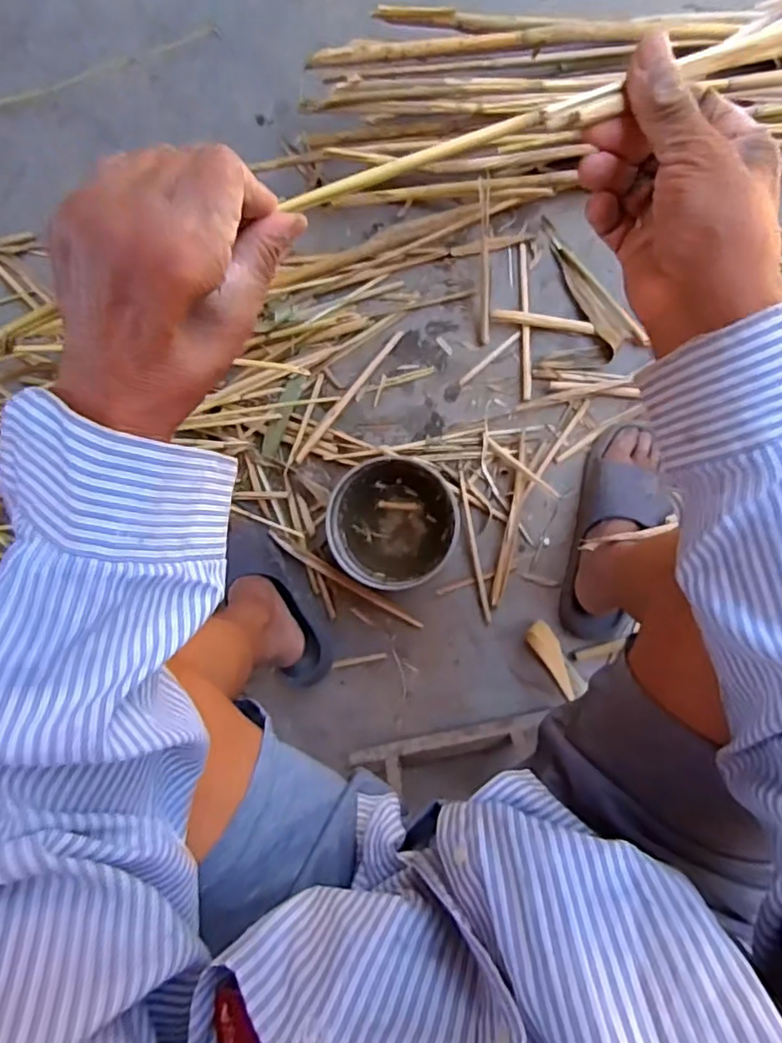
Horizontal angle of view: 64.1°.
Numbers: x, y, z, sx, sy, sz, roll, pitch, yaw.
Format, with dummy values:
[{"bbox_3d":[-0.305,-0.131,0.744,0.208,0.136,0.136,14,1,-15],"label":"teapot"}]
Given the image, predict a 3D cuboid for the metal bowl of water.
[{"bbox_3d":[0.003,0.001,0.788,0.154,0.072,0.158,0,93,6],"label":"metal bowl of water"}]

